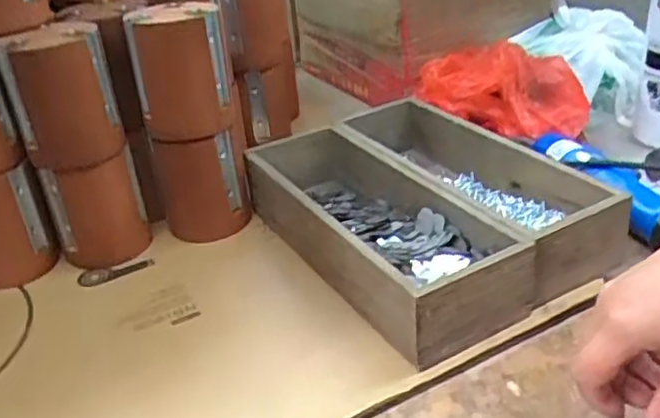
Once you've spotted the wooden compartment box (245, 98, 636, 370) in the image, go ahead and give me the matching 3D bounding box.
[{"bbox_3d":[0.073,-0.005,0.594,0.207,0.079,0.314,-21,33,-26],"label":"wooden compartment box"}]

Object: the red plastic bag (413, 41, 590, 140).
[{"bbox_3d":[0.200,-0.137,0.783,0.173,0.085,0.139,-2,30,5],"label":"red plastic bag"}]

